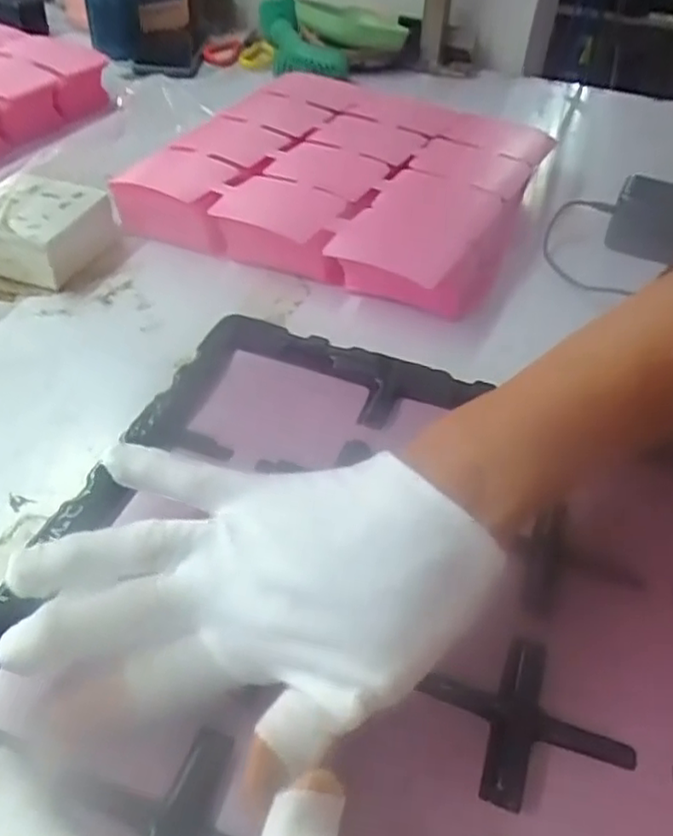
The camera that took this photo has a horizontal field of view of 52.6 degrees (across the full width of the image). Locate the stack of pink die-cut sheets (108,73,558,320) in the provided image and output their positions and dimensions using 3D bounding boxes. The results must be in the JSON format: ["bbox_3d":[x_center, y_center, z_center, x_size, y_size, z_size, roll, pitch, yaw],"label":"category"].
[{"bbox_3d":[0.015,-0.216,0.614,0.289,0.052,0.301,20,46,15],"label":"stack of pink die-cut sheets"}]

